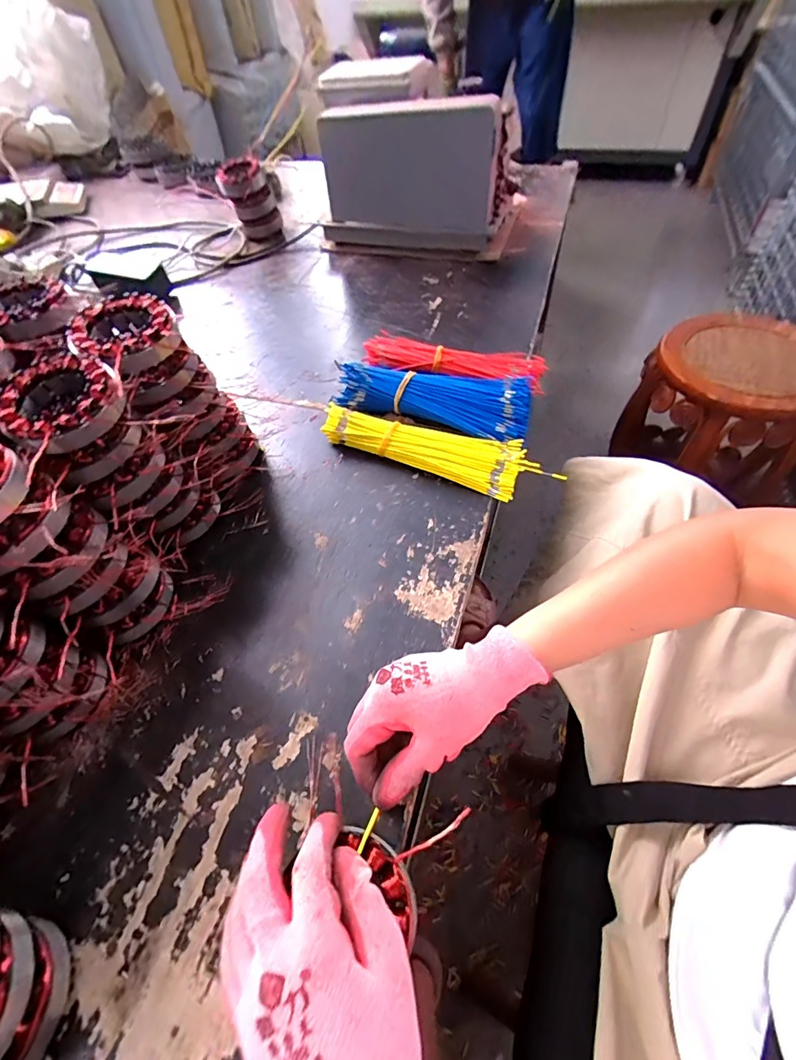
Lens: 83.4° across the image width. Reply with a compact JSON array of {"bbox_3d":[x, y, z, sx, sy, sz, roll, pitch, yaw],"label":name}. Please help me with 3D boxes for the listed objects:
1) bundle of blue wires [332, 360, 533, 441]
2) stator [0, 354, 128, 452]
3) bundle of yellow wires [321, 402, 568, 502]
[{"bbox_3d":[0.044,-0.173,0.572,0.243,0.049,0.095,16,57,14],"label":"bundle of blue wires"},{"bbox_3d":[-0.269,-0.102,0.357,0.084,0.028,0.084,-39,61,-22],"label":"stator"},{"bbox_3d":[0.044,-0.096,0.525,0.282,0.035,0.073,20,58,17],"label":"bundle of yellow wires"}]

